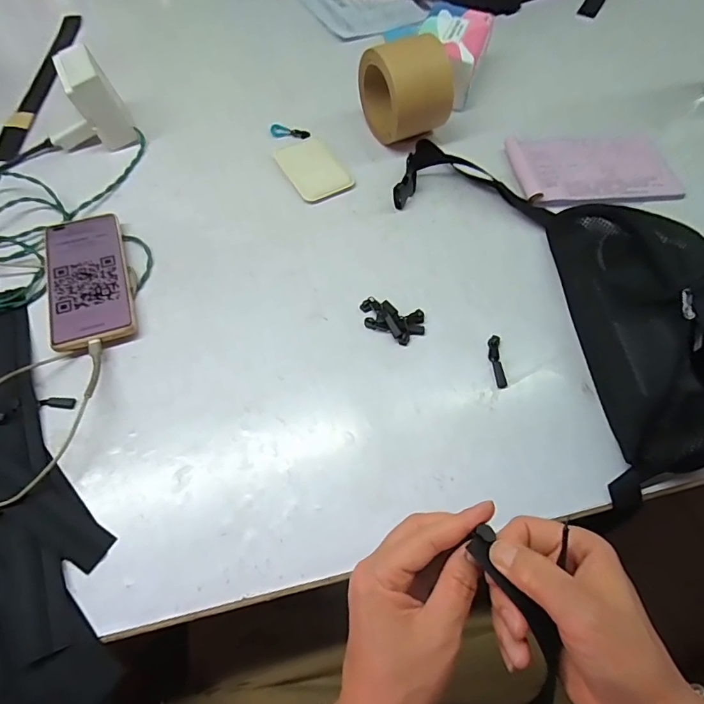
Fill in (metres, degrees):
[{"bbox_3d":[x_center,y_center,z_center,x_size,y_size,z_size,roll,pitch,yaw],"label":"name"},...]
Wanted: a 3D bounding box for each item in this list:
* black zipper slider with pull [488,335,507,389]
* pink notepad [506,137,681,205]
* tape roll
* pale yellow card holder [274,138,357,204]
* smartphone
[{"bbox_3d":[0.140,0.008,0.438,0.013,0.009,0.054,0,61,0],"label":"black zipper slider with pull"},{"bbox_3d":[0.299,-0.227,0.559,0.196,0.014,0.119,-4,61,-2],"label":"pink notepad"},{"bbox_3d":[0.064,-0.320,0.553,0.073,0.113,0.111,-22,63,-12],"label":"tape roll"},{"bbox_3d":[-0.050,-0.231,0.571,0.069,0.005,0.104,-27,64,-14],"label":"pale yellow card holder"},{"bbox_3d":[-0.277,-0.077,0.476,0.078,0.015,0.170,-18,62,-10],"label":"smartphone"}]

